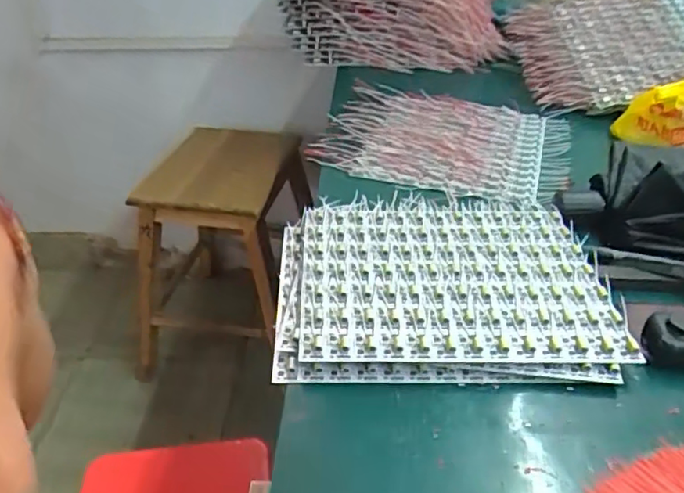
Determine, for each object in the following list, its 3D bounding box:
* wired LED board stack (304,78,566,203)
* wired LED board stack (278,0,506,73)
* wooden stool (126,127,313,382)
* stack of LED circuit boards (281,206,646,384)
[{"bbox_3d":[0.155,-0.161,0.890,0.351,0.026,0.296,11,39,17],"label":"wired LED board stack"},{"bbox_3d":[0.093,-0.449,1.145,0.404,0.184,0.138,-6,37,-9],"label":"wired LED board stack"},{"bbox_3d":[-0.261,0.030,1.427,0.347,0.493,0.382,8,38,13],"label":"wooden stool"},{"bbox_3d":[0.097,0.032,0.606,0.314,0.026,0.258,1,37,-2],"label":"stack of LED circuit boards"}]

